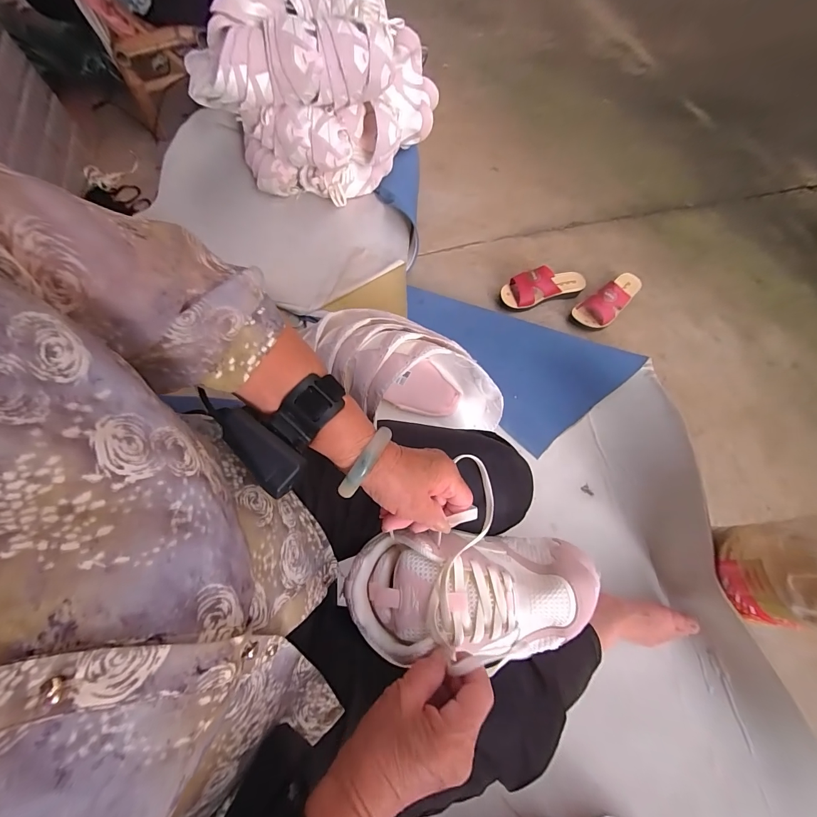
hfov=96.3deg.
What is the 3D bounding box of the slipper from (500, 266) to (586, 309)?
[{"bbox_3d":[0.347,-0.320,0.941,0.218,0.065,0.081,-16,67,-8],"label":"slipper"}]

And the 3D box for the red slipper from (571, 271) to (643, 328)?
[{"bbox_3d":[0.520,-0.289,0.934,0.217,0.074,0.085,-39,73,-17],"label":"red slipper"}]

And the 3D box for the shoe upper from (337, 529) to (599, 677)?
[{"bbox_3d":[0.056,0.170,0.332,0.233,0.074,0.108,0,66,-3],"label":"shoe upper"}]

